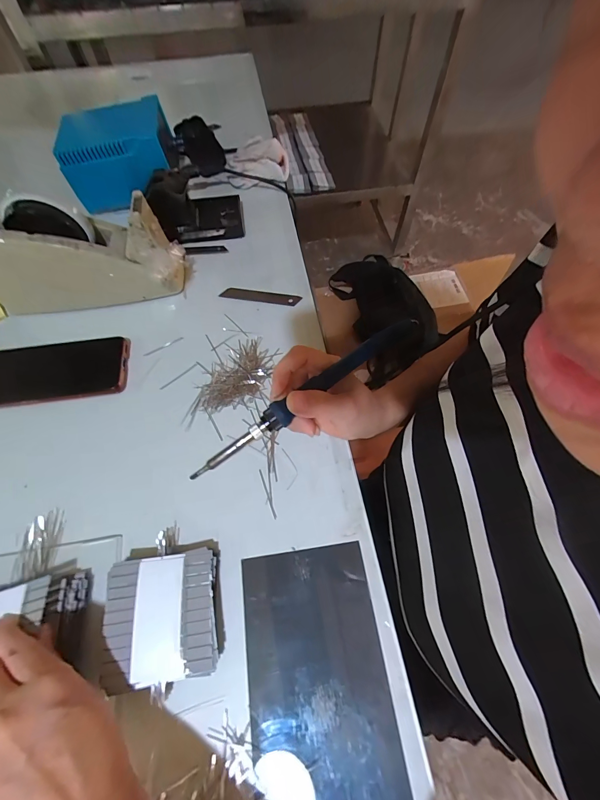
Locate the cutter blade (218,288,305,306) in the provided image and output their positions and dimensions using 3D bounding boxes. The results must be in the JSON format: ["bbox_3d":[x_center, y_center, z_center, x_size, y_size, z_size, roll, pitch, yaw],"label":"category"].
[{"bbox_3d":[-0.052,-0.133,0.432,0.102,0.005,0.021,9,64,4],"label":"cutter blade"}]

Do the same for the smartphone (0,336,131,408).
[{"bbox_3d":[-0.280,-0.034,0.378,0.160,0.007,0.075,-7,64,-4],"label":"smartphone"}]

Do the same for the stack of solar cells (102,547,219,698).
[{"bbox_3d":[-0.108,0.171,0.266,0.081,0.025,0.085,-8,64,-4],"label":"stack of solar cells"}]

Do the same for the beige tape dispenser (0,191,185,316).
[{"bbox_3d":[-0.257,-0.171,0.393,0.221,0.104,0.072,-5,63,-3],"label":"beige tape dispenser"}]

